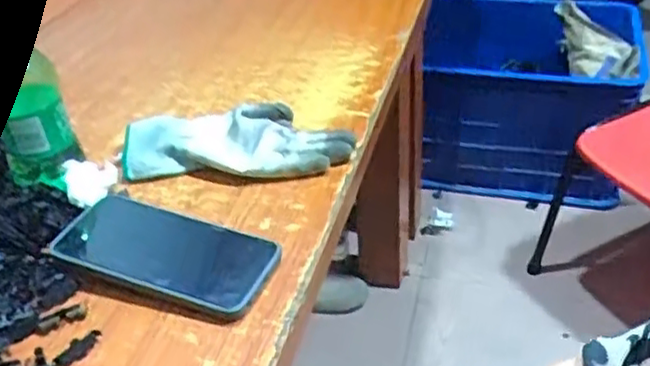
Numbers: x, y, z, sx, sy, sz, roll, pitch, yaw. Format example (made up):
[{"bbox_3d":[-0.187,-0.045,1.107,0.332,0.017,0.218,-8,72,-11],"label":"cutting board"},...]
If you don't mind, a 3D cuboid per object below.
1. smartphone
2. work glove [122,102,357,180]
[{"bbox_3d":[-0.121,0.049,0.512,0.164,0.012,0.081,15,39,16],"label":"smartphone"},{"bbox_3d":[-0.080,-0.039,0.619,0.203,0.029,0.089,-6,36,0],"label":"work glove"}]

